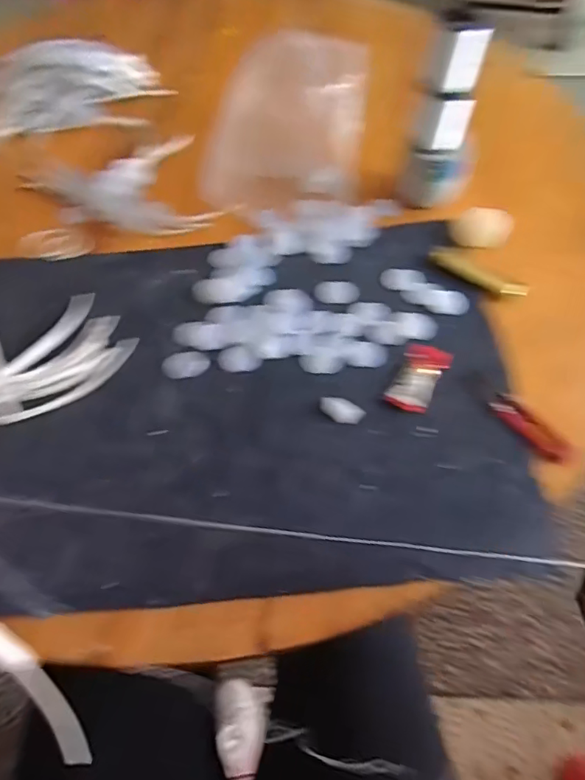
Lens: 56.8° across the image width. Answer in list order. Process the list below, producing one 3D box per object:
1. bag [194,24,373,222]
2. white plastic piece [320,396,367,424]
[{"bbox_3d":[-0.003,-0.290,0.589,0.153,0.082,0.212,8,59,6],"label":"bag"},{"bbox_3d":[0.040,0.016,0.446,0.035,0.008,0.021,29,63,18],"label":"white plastic piece"}]

